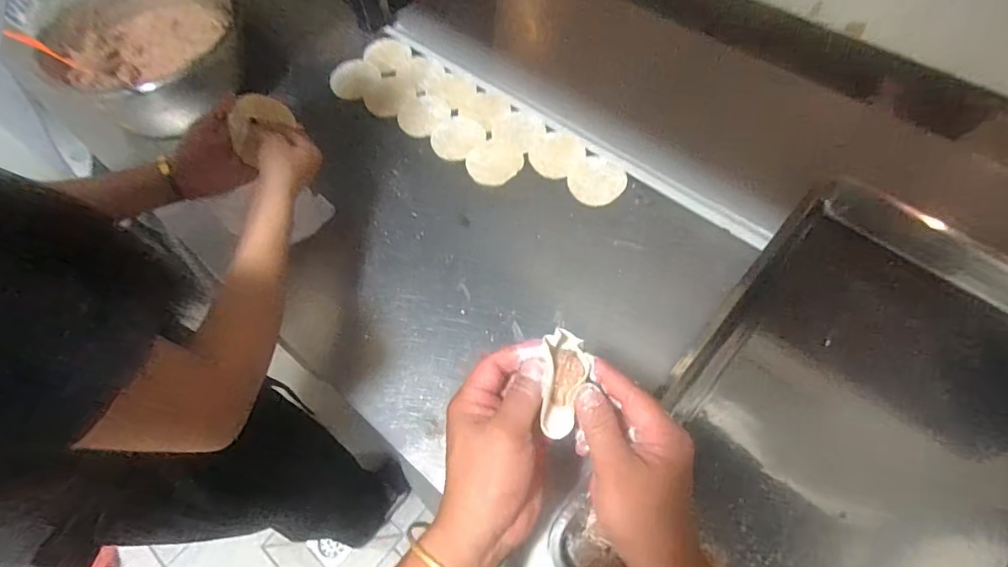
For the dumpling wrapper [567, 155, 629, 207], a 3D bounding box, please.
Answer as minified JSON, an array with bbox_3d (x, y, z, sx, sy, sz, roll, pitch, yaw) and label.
[{"bbox_3d":[0.133,-0.149,0.717,0.078,0.004,0.087,30,67,18],"label":"dumpling wrapper"}]

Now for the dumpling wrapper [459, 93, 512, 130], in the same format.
[{"bbox_3d":[-0.028,-0.270,0.785,0.073,0.004,0.067,33,67,19],"label":"dumpling wrapper"}]

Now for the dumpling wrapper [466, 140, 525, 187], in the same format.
[{"bbox_3d":[-0.013,-0.179,0.735,0.084,0.004,0.077,-1,61,2],"label":"dumpling wrapper"}]

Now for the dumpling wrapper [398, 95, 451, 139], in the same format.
[{"bbox_3d":[-0.130,-0.264,0.788,0.073,0.006,0.084,28,66,18],"label":"dumpling wrapper"}]

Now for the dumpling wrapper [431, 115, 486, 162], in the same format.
[{"bbox_3d":[-0.072,-0.221,0.762,0.078,0.004,0.083,-1,61,2],"label":"dumpling wrapper"}]

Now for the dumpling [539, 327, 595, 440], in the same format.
[{"bbox_3d":[0.045,0.071,0.370,0.033,0.028,0.081,8,68,7],"label":"dumpling"}]

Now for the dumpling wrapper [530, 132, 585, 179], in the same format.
[{"bbox_3d":[0.076,-0.193,0.741,0.073,0.005,0.085,32,67,19],"label":"dumpling wrapper"}]

